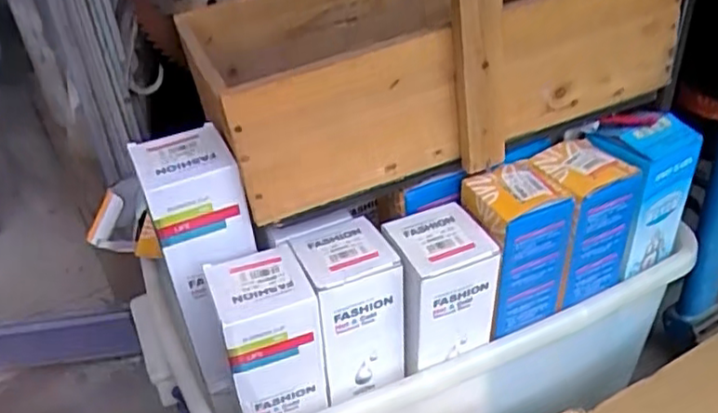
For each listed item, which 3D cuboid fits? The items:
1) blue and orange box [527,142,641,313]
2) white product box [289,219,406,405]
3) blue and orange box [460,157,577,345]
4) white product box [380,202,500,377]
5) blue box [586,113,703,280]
[{"bbox_3d":[0.215,0.017,0.645,0.089,0.141,0.075,-20,35,-21],"label":"blue and orange box"},{"bbox_3d":[-0.008,0.101,0.603,0.078,0.153,0.078,-17,34,-16],"label":"white product box"},{"bbox_3d":[0.145,0.039,0.621,0.082,0.144,0.074,-18,35,-18],"label":"blue and orange box"},{"bbox_3d":[0.070,0.076,0.599,0.089,0.121,0.077,-16,34,-15],"label":"white product box"},{"bbox_3d":[0.289,-0.011,0.681,0.089,0.159,0.066,-23,37,-25],"label":"blue box"}]

